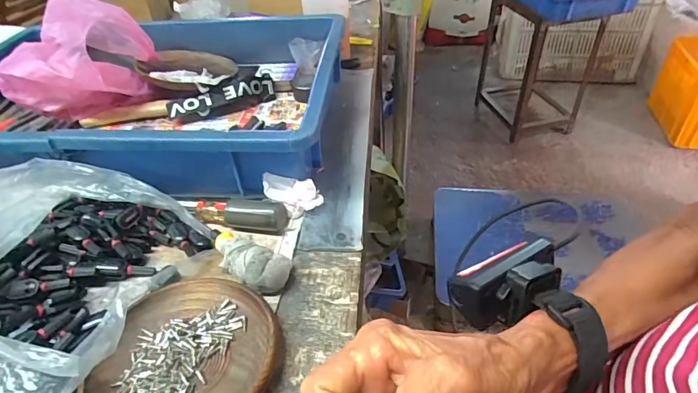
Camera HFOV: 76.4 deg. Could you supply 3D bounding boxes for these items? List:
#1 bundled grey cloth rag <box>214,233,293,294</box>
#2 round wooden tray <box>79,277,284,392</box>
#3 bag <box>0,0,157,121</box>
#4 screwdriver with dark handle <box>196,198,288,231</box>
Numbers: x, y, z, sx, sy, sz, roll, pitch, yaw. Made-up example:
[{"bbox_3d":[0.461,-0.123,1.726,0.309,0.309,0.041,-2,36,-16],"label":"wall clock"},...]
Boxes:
[{"bbox_3d":[-0.077,0.047,0.330,0.070,0.027,0.030,23,46,28],"label":"bundled grey cloth rag"},{"bbox_3d":[-0.098,0.100,0.274,0.105,0.016,0.111,-2,40,2],"label":"round wooden tray"},{"bbox_3d":[-0.314,-0.154,0.505,0.146,0.118,0.131,25,47,30],"label":"bag"},{"bbox_3d":[-0.092,0.013,0.370,0.078,0.021,0.020,3,40,7],"label":"screwdriver with dark handle"}]

